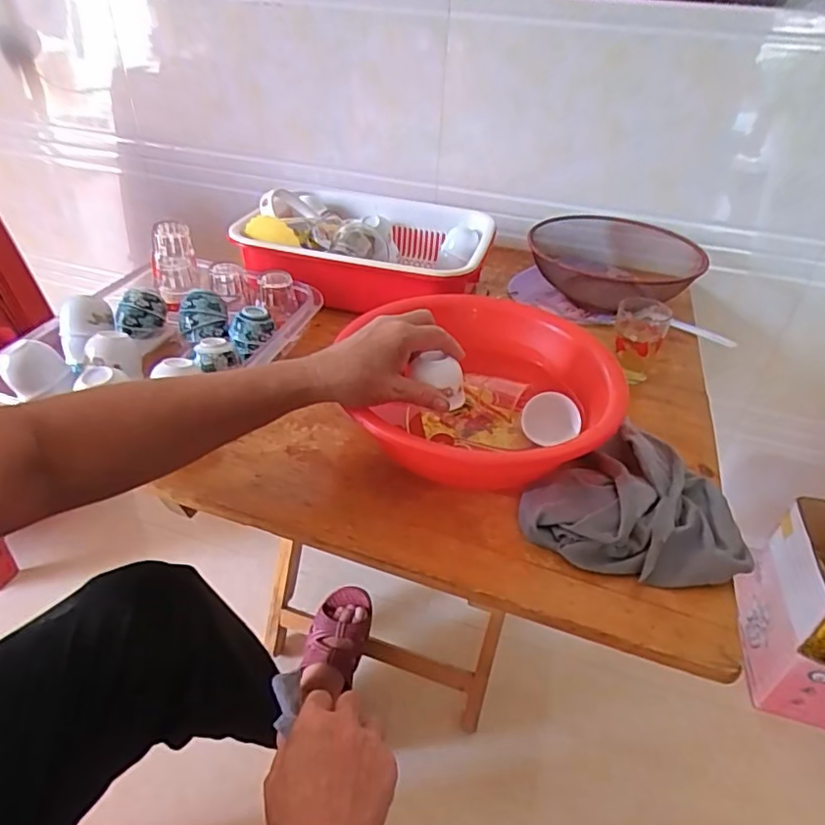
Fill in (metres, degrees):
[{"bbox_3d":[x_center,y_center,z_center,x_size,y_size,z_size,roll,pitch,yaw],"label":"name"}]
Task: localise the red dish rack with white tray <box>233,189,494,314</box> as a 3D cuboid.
[{"bbox_3d":[-0.059,-0.233,0.795,0.319,0.092,0.270,9,37,8],"label":"red dish rack with white tray"}]

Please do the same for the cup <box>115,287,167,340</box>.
[{"bbox_3d":[-0.305,-0.114,0.646,0.049,0.043,0.050,-3,37,-8],"label":"cup"}]

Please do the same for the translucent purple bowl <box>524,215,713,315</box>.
[{"bbox_3d":[0.296,-0.212,0.848,0.239,0.090,0.188,16,39,16],"label":"translucent purple bowl"}]

